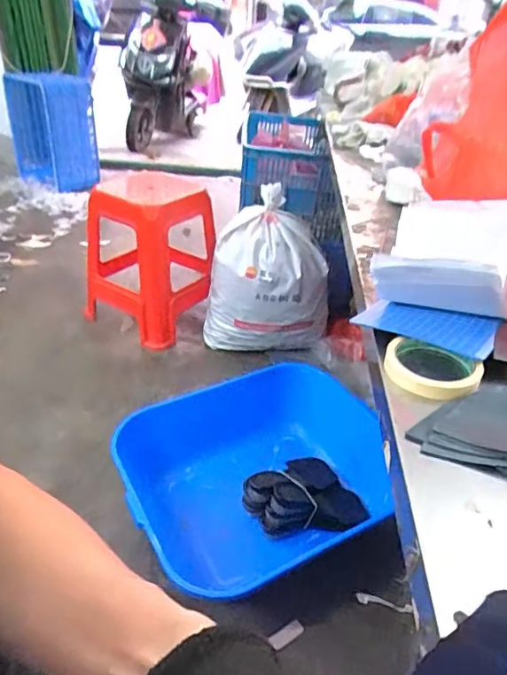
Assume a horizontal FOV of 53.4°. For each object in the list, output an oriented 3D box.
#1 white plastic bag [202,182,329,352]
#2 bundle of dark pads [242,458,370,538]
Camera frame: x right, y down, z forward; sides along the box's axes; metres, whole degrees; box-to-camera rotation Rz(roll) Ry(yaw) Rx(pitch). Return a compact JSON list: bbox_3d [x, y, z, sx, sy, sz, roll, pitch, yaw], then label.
[{"bbox_3d":[0.044,-0.173,1.621,0.389,0.462,0.210,-1,35,-6],"label":"white plastic bag"},{"bbox_3d":[0.132,0.370,1.158,0.229,0.126,0.224,-28,45,-37],"label":"bundle of dark pads"}]

